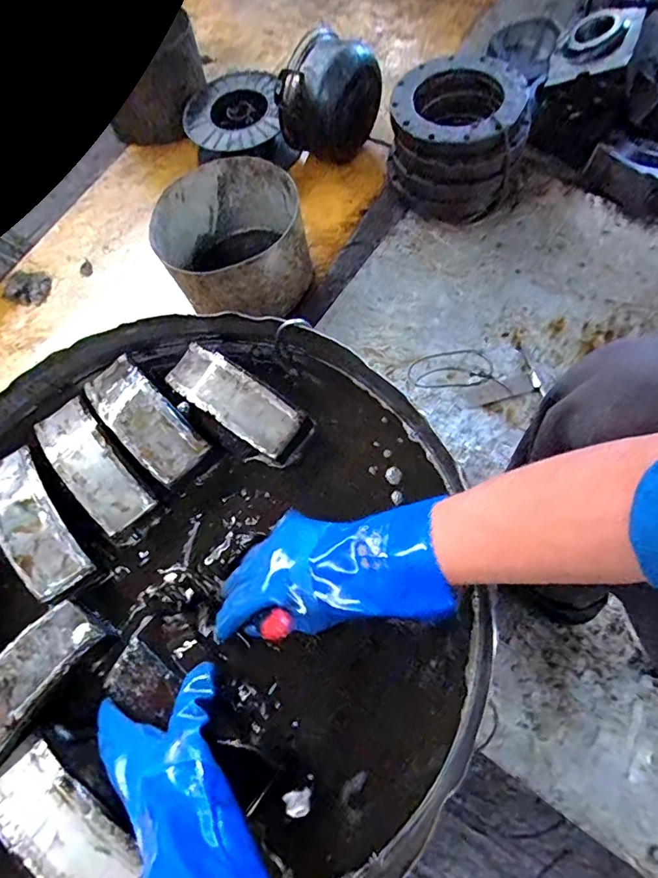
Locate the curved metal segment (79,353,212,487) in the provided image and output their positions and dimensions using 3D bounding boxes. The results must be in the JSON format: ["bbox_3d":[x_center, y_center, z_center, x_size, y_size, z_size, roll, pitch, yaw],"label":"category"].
[{"bbox_3d":[-0.195,-0.022,0.521,0.062,0.032,0.150,-43,71,-12],"label":"curved metal segment"}]

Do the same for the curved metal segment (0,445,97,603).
[{"bbox_3d":[-0.300,0.081,0.495,0.060,0.024,0.158,-35,70,-9],"label":"curved metal segment"}]

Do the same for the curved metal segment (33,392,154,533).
[{"bbox_3d":[-0.248,0.023,0.515,0.059,0.026,0.155,-40,71,-11],"label":"curved metal segment"}]

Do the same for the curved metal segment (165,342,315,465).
[{"bbox_3d":[-0.099,-0.039,0.531,0.162,0.050,0.059,33,75,16],"label":"curved metal segment"}]

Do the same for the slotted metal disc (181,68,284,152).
[{"bbox_3d":[-0.225,-0.772,1.149,0.212,0.030,0.241,-6,68,2],"label":"slotted metal disc"}]

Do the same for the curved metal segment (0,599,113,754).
[{"bbox_3d":[-0.275,0.219,0.435,0.060,0.032,0.154,31,74,16],"label":"curved metal segment"}]

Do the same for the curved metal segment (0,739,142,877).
[{"bbox_3d":[-0.208,0.311,0.391,0.150,0.027,0.060,31,74,16],"label":"curved metal segment"}]

